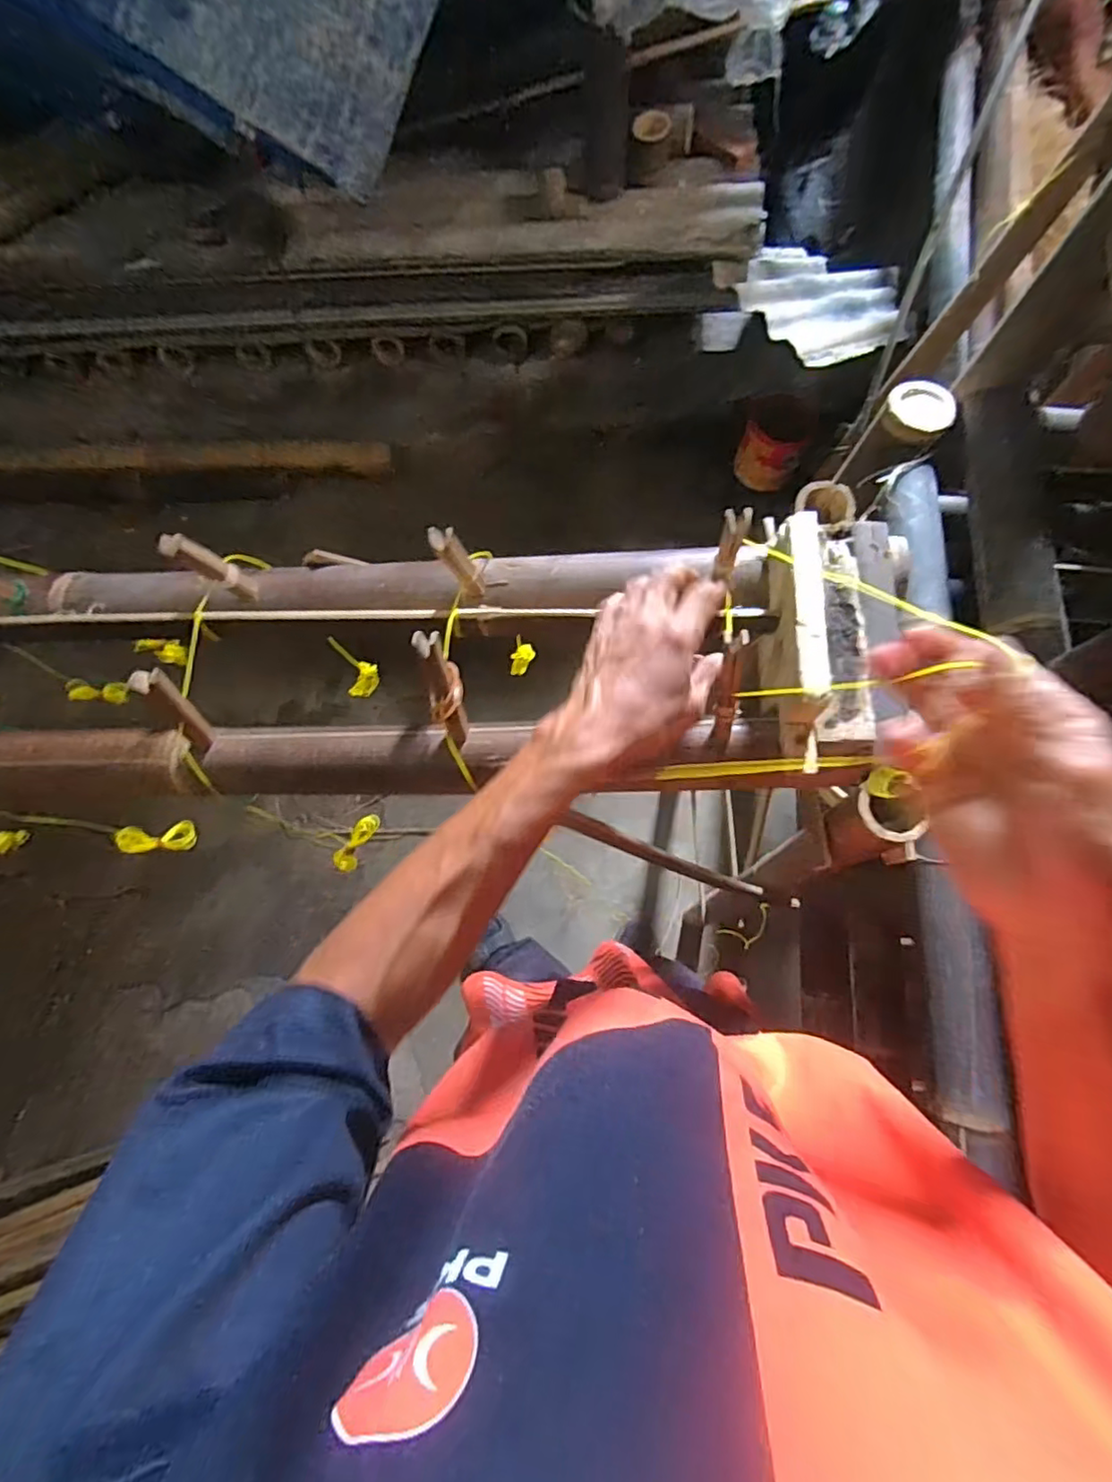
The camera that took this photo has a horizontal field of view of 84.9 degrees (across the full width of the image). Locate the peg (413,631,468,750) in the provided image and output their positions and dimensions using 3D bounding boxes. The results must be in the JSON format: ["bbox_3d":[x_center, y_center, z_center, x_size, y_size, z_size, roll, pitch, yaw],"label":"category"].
[{"bbox_3d":[-0.069,-0.030,0.381,0.014,0.087,0.015,-13,43,-2],"label":"peg"}]

